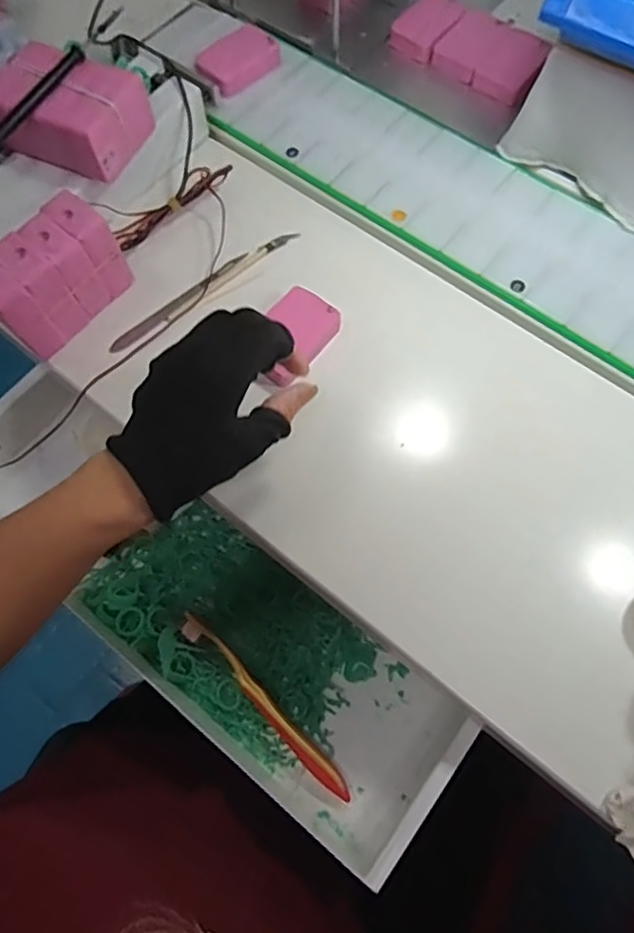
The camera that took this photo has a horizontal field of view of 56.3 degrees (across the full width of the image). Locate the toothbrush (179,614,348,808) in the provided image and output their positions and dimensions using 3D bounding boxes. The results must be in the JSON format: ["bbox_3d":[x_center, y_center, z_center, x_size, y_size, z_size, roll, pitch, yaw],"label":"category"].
[{"bbox_3d":[-0.042,0.181,0.454,0.178,0.020,0.017,41,75,15],"label":"toothbrush"}]

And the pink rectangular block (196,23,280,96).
[{"bbox_3d":[-0.071,-0.371,0.541,0.044,0.016,0.078,39,74,14],"label":"pink rectangular block"}]

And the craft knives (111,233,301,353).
[{"bbox_3d":[-0.090,-0.143,0.476,0.172,0.008,0.017,-38,73,-13],"label":"craft knives"}]

